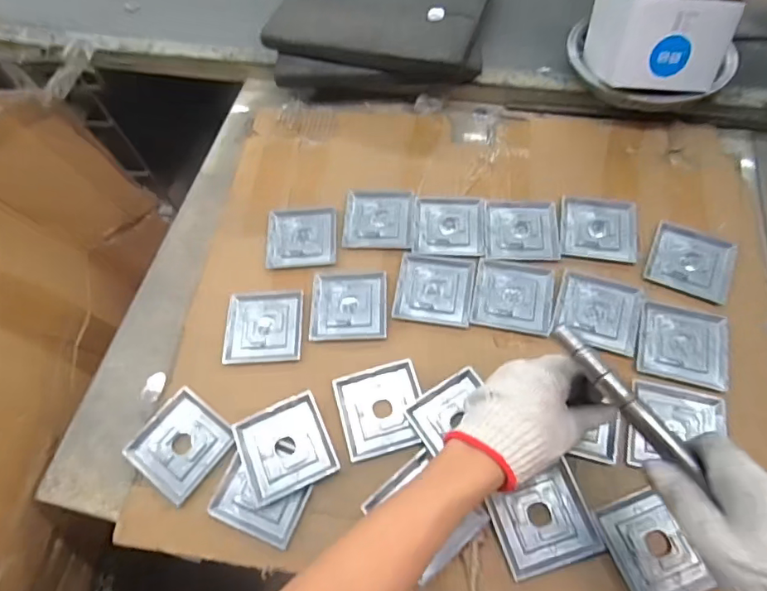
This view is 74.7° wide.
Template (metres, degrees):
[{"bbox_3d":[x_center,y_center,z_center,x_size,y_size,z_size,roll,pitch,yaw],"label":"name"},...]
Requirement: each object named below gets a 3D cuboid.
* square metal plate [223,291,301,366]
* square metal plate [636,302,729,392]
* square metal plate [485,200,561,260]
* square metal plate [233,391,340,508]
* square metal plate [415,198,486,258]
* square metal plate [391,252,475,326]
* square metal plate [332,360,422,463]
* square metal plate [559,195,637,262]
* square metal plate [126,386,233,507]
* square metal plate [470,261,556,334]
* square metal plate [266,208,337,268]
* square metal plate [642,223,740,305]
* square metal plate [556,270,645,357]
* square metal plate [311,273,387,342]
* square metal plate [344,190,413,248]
[{"bbox_3d":[-0.143,0.035,0.601,0.091,0.004,0.093,-4,62,3],"label":"square metal plate"},{"bbox_3d":[0.329,0.055,0.554,0.088,0.014,0.086,12,64,11],"label":"square metal plate"},{"bbox_3d":[0.177,-0.085,0.642,0.090,0.006,0.091,1,62,6],"label":"square metal plate"},{"bbox_3d":[-0.102,0.159,0.526,0.090,0.011,0.091,-23,63,-7],"label":"square metal plate"},{"bbox_3d":[0.086,-0.092,0.654,0.090,0.008,0.092,2,62,6],"label":"square metal plate"},{"bbox_3d":[0.063,-0.010,0.610,0.088,0.004,0.094,7,63,9],"label":"square metal plate"},{"bbox_3d":[-0.002,0.121,0.540,0.089,0.007,0.092,-15,62,-3],"label":"square metal plate"},{"bbox_3d":[0.271,-0.085,0.632,0.089,0.005,0.087,7,63,9],"label":"square metal plate"},{"bbox_3d":[-0.218,0.160,0.541,0.091,0.007,0.090,34,70,20],"label":"square metal plate"},{"bbox_3d":[0.155,0.000,0.598,0.090,0.004,0.092,10,63,10],"label":"square metal plate"},{"bbox_3d":[-0.108,-0.077,0.661,0.091,0.004,0.090,-5,62,2],"label":"square metal plate"},{"bbox_3d":[0.368,-0.042,0.599,0.090,0.013,0.098,24,67,17],"label":"square metal plate"},{"bbox_3d":[0.248,0.019,0.581,0.088,0.011,0.091,17,65,14],"label":"square metal plate"},{"bbox_3d":[-0.042,0.011,0.607,0.090,0.004,0.089,-2,62,4],"label":"square metal plate"},{"bbox_3d":[-0.006,-0.102,0.663,0.090,0.004,0.091,2,62,6],"label":"square metal plate"}]

